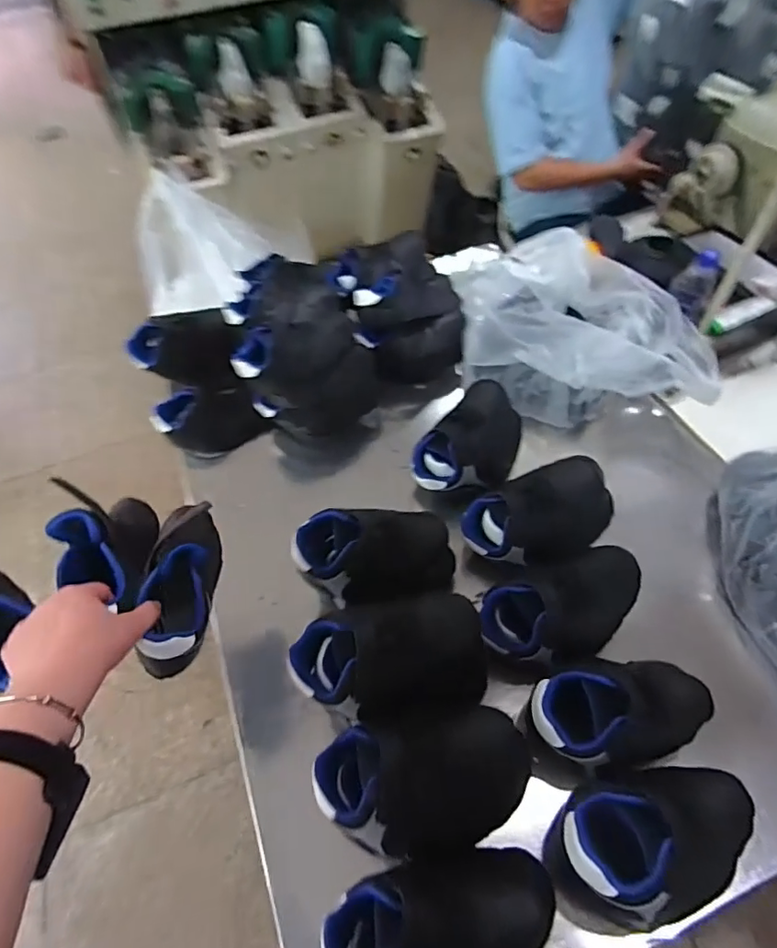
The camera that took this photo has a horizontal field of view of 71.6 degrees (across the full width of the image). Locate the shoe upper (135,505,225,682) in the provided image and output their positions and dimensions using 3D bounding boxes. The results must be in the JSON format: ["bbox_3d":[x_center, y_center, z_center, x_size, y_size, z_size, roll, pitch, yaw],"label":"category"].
[{"bbox_3d":[-0.207,0.106,0.554,0.061,0.112,0.181,-9,52,-2],"label":"shoe upper"}]

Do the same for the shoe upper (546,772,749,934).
[{"bbox_3d":[0.261,0.356,0.524,0.200,0.143,0.124,-8,52,-1],"label":"shoe upper"}]

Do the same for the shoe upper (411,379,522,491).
[{"bbox_3d":[0.137,-0.050,0.852,0.218,0.120,0.116,-37,58,-22],"label":"shoe upper"}]

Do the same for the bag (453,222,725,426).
[{"bbox_3d":[0.283,-0.258,0.933,0.292,0.186,0.496,-18,53,-9],"label":"bag"}]

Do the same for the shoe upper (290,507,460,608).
[{"bbox_3d":[-0.014,0.106,0.673,0.191,0.113,0.090,-9,52,-2],"label":"shoe upper"}]

